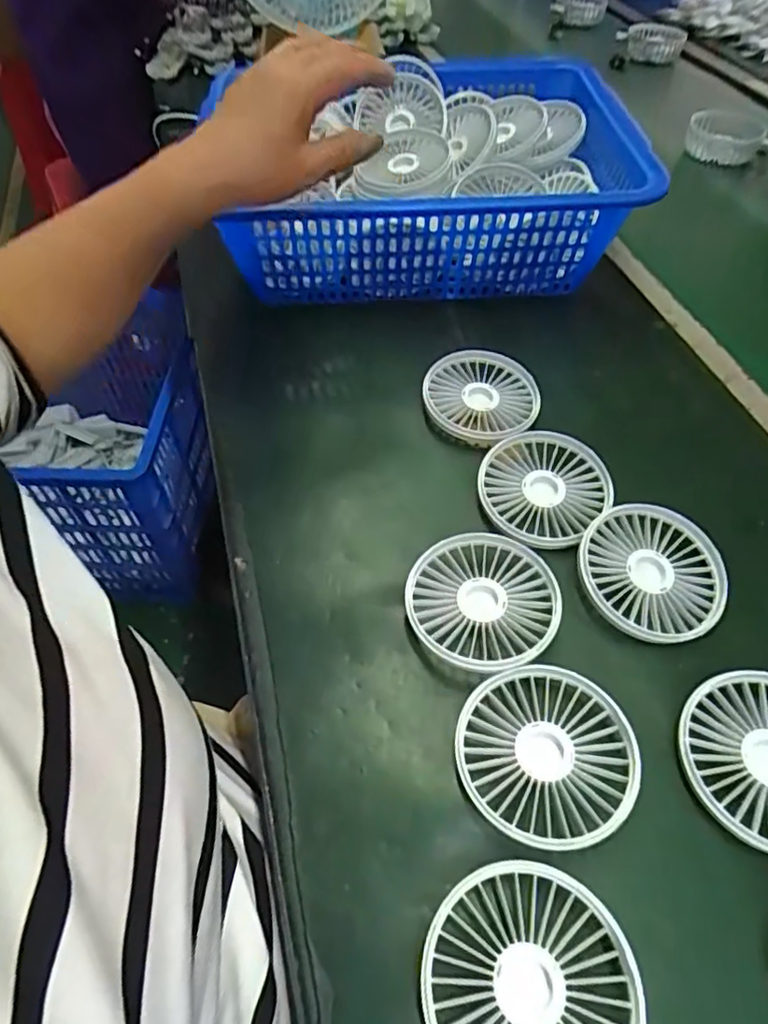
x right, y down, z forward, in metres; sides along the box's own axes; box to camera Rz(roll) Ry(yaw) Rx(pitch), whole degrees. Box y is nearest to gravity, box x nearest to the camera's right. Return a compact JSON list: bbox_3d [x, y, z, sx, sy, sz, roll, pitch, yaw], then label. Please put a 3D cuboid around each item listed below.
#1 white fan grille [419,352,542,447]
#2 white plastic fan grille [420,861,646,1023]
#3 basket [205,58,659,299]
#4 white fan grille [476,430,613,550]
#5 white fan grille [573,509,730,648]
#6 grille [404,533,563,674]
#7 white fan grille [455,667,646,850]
[{"bbox_3d":[0.075,-0.090,0.464,0.085,0.020,0.084,0,53,0],"label":"white fan grille"},{"bbox_3d":[0.062,0.200,0.253,0.087,0.011,0.085,-1,52,1],"label":"white plastic fan grille"},{"bbox_3d":[0.034,-0.303,0.554,0.347,0.120,0.266,-4,52,-1],"label":"basket"},{"bbox_3d":[0.109,-0.014,0.413,0.086,0.027,0.085,7,52,7],"label":"white fan grille"},{"bbox_3d":[0.166,0.036,0.373,0.085,0.022,0.086,-1,52,1],"label":"white fan grille"},{"bbox_3d":[0.060,0.055,0.359,0.089,0.022,0.084,-1,52,1],"label":"grille"},{"bbox_3d":[0.083,0.123,0.308,0.091,0.014,0.082,-18,53,-13],"label":"white fan grille"}]

